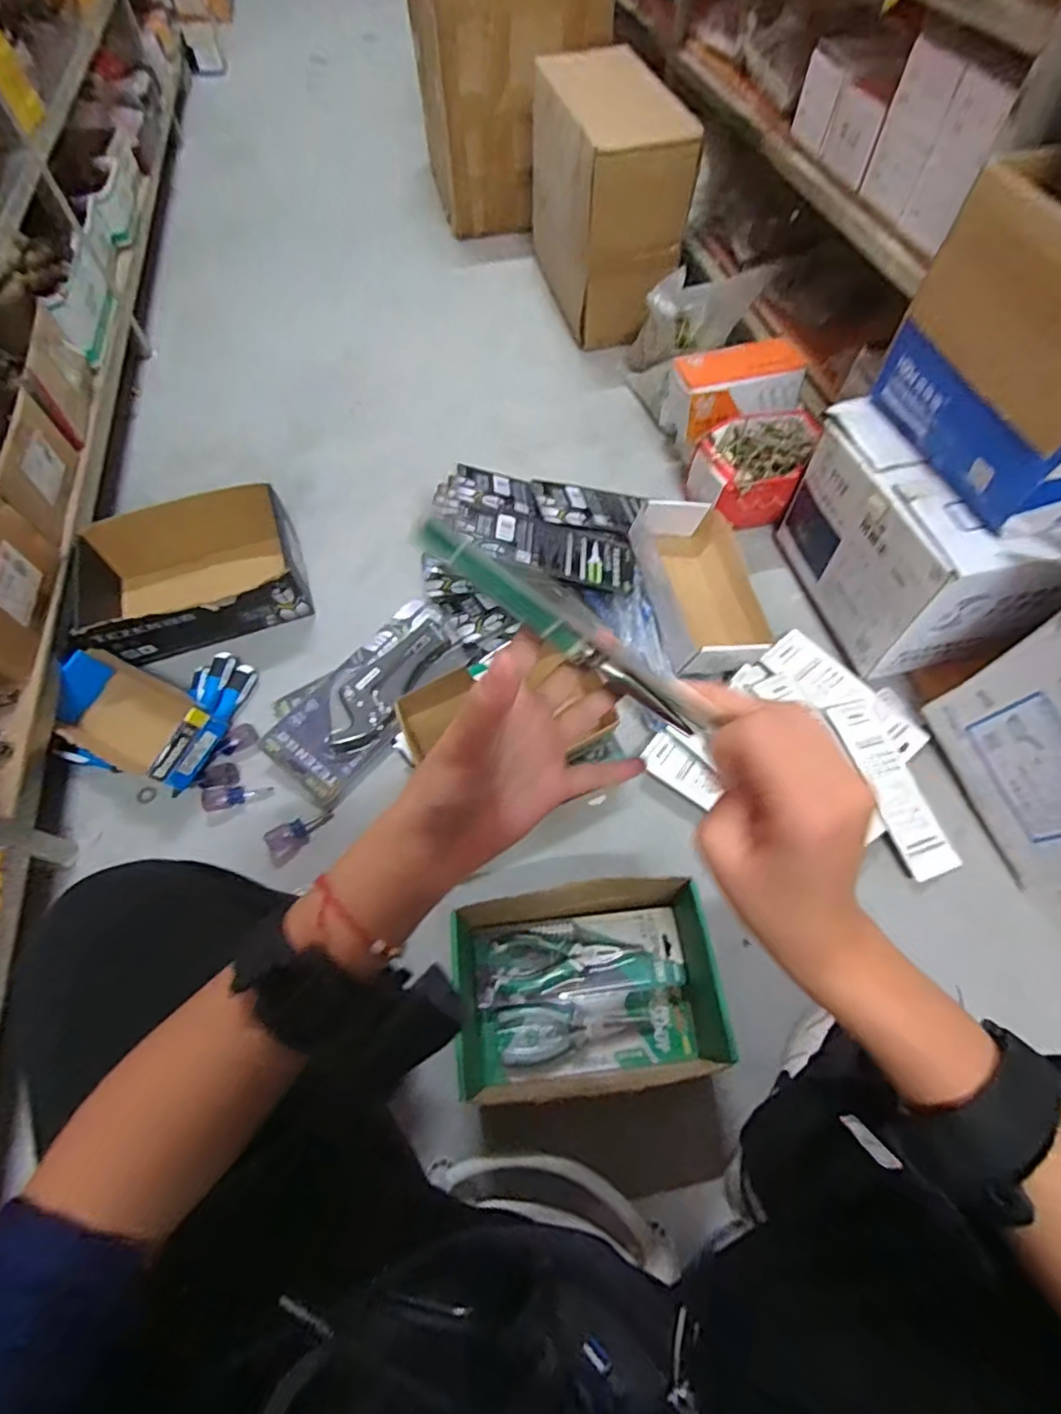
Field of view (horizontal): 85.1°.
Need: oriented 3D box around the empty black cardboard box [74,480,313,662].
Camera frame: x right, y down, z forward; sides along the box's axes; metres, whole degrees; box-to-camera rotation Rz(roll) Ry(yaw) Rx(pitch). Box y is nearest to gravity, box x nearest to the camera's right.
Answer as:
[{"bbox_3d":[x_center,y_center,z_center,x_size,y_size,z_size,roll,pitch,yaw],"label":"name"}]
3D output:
[{"bbox_3d":[-0.511,-0.201,0.879,0.303,0.107,0.230,-22,64,-10],"label":"empty black cardboard box"}]

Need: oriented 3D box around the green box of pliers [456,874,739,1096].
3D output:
[{"bbox_3d":[0.054,0.292,0.598,0.278,0.106,0.187,-8,62,-3],"label":"green box of pliers"}]

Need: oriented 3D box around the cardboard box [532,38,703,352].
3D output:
[{"bbox_3d":[0.146,-1.003,1.164,0.198,0.364,0.400,-13,63,-5],"label":"cardboard box"}]

